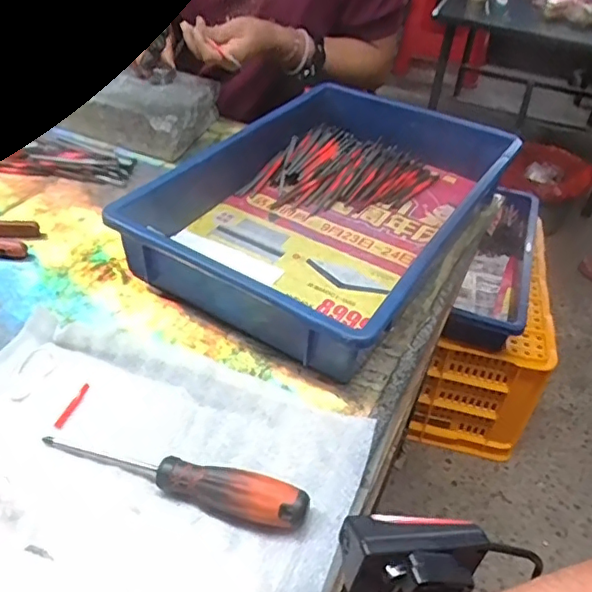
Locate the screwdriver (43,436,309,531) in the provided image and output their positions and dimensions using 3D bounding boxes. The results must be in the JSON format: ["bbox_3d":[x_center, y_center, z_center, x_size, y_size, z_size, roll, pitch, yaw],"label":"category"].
[{"bbox_3d":[-0.089,0.125,0.423,0.199,0.031,0.029,15,43,12],"label":"screwdriver"}]

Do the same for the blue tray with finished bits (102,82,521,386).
[{"bbox_3d":[0.050,-0.113,0.669,0.279,0.074,0.440,25,46,21],"label":"blue tray with finished bits"}]

